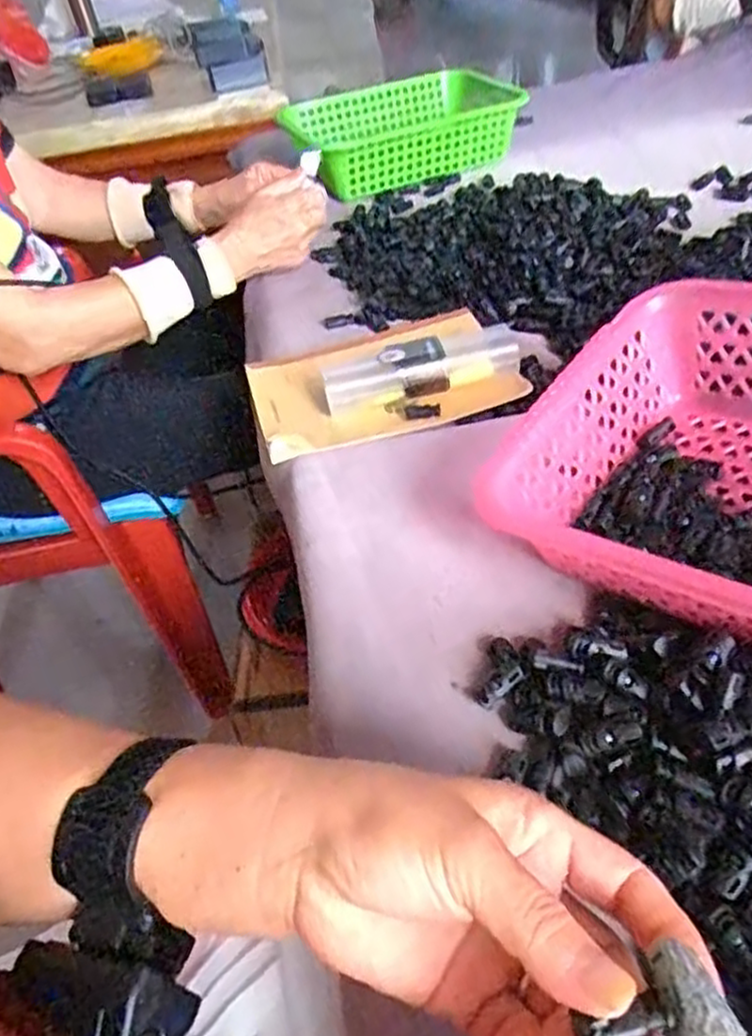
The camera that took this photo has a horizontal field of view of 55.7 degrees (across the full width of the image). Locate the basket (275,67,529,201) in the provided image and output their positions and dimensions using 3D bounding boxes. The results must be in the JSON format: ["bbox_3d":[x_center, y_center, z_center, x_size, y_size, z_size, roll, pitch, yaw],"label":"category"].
[{"bbox_3d":[0.053,-0.530,0.973,0.318,0.071,0.235,-21,45,-12],"label":"basket"}]

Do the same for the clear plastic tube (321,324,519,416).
[{"bbox_3d":[0.036,-0.119,0.568,0.154,0.034,0.031,-12,44,-5],"label":"clear plastic tube"}]

